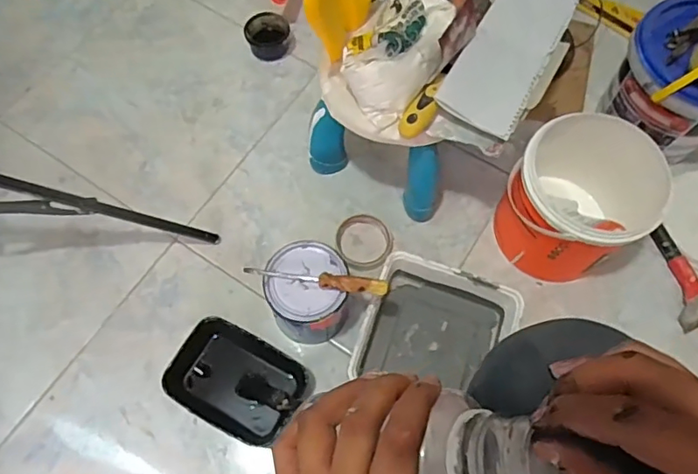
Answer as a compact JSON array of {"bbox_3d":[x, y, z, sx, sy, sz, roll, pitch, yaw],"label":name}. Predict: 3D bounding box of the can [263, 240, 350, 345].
[{"bbox_3d":[-0.057,0.082,0.750,0.114,0.132,0.116,-21,70,-9],"label":"can"}]

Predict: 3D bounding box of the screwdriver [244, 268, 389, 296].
[{"bbox_3d":[-0.042,0.054,0.686,0.180,0.019,0.019,6,68,7],"label":"screwdriver"}]

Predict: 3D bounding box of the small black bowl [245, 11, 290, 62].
[{"bbox_3d":[-0.146,-0.359,0.976,0.073,0.043,0.068,0,68,-1],"label":"small black bowl"}]

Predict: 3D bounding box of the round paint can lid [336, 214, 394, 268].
[{"bbox_3d":[0.024,0.006,0.841,0.080,0.020,0.078,0,68,-1],"label":"round paint can lid"}]

